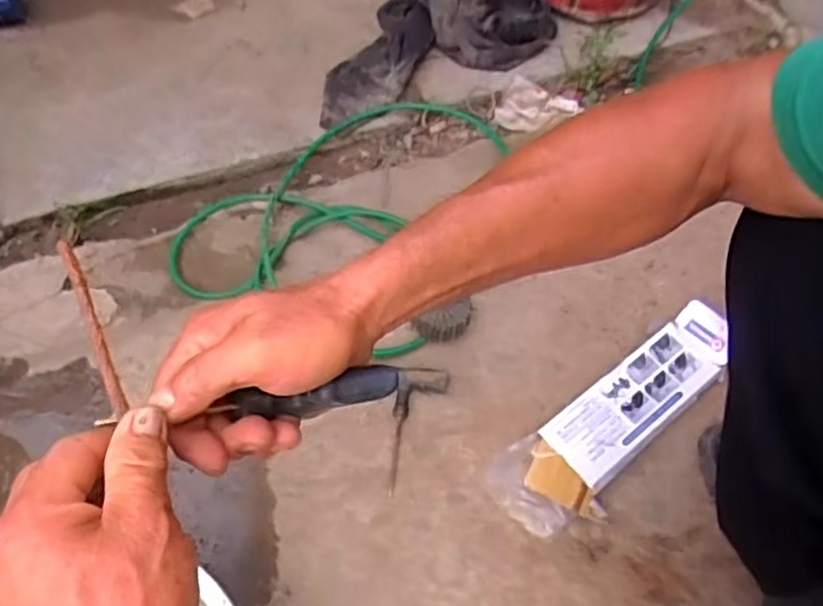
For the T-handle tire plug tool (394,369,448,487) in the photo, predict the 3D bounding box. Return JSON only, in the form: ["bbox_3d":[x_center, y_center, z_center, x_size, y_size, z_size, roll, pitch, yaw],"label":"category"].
[{"bbox_3d":[0.006,0.132,0.702,0.054,0.021,0.136,5,58,4],"label":"T-handle tire plug tool"}]

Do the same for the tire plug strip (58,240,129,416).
[{"bbox_3d":[-0.157,0.010,0.321,0.008,0.005,0.097,-23,72,-13],"label":"tire plug strip"}]

